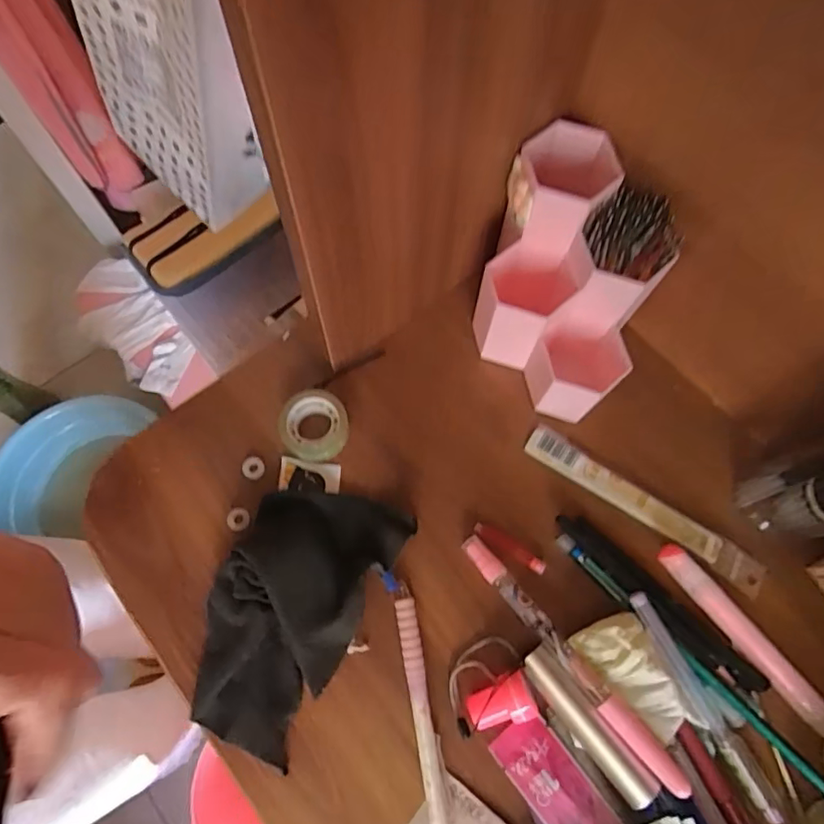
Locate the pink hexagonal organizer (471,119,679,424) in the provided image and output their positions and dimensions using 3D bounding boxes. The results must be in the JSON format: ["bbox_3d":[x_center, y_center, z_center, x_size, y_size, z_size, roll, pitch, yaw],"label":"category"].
[{"bbox_3d":[0.106,-0.085,0.370,0.113,0.119,0.139,20,70,6],"label":"pink hexagonal organizer"}]

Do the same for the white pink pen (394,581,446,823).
[{"bbox_3d":[0.004,0.170,0.322,0.012,0.010,0.129,-8,70,-5],"label":"white pink pen"}]

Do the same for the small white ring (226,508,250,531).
[{"bbox_3d":[-0.116,0.071,0.359,0.015,0.004,0.015,1,69,-1],"label":"small white ring"}]

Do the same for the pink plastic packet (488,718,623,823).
[{"bbox_3d":[0.080,0.210,0.306,0.035,0.009,0.070,-36,74,-14],"label":"pink plastic packet"}]

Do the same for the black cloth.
[{"bbox_3d":[-0.074,0.117,0.326,0.088,0.033,0.157,24,71,7],"label":"black cloth"}]

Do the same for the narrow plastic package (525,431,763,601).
[{"bbox_3d":[0.158,0.065,0.370,0.174,0.008,0.025,33,72,10],"label":"narrow plastic package"}]

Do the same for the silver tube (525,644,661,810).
[{"bbox_3d":[0.100,0.176,0.307,0.017,0.016,0.090,-34,74,-13],"label":"silver tube"}]

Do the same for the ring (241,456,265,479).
[{"bbox_3d":[-0.109,0.038,0.372,0.015,0.004,0.016,1,69,-1],"label":"ring"}]

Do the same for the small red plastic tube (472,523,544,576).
[{"bbox_3d":[0.065,0.090,0.360,0.052,0.007,0.012,32,72,10],"label":"small red plastic tube"}]

